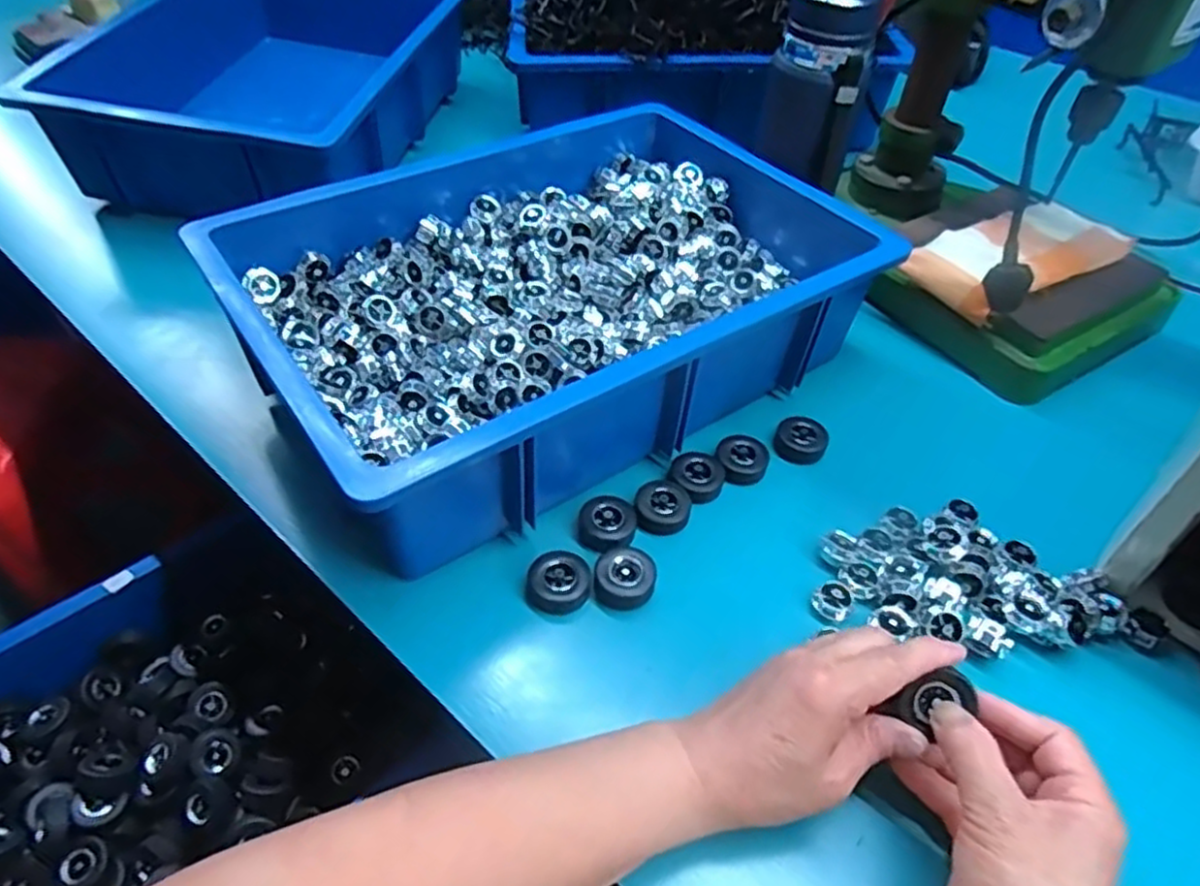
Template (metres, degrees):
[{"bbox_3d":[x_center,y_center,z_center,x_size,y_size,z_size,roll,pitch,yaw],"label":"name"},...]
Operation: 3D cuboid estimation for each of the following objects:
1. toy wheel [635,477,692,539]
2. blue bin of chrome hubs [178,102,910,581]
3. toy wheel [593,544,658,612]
[{"bbox_3d":[0.042,0.041,0.484,0.036,0.013,0.039,0,48,0],"label":"toy wheel"},{"bbox_3d":[-0.035,-0.125,0.562,0.433,0.116,0.319,-29,54,-24],"label":"blue bin of chrome hubs"},{"bbox_3d":[0.015,0.083,0.447,0.037,0.020,0.033,6,48,5],"label":"toy wheel"}]

